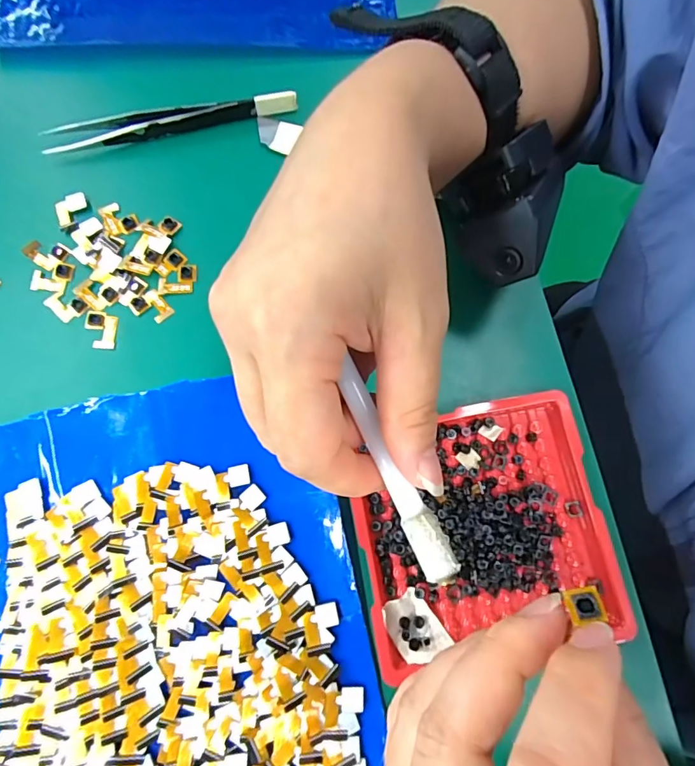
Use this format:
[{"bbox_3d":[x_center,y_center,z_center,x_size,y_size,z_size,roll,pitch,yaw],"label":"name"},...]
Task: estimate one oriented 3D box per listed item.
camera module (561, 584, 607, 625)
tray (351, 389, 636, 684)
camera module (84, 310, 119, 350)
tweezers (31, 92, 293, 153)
[{"bbox_3d":[0.062,0.058,0.119,0.008,0.005,0.008,-10,78,-1],"label":"camera module"},{"bbox_3d":[0.056,0.058,0.191,0.101,0.007,0.094,-10,77,-4],"label":"tray"},{"bbox_3d":[-0.115,-0.025,0.212,0.014,0.004,0.018,3,76,0],"label":"camera module"},{"bbox_3d":[-0.090,-0.133,0.234,0.127,0.010,0.014,-9,77,-3],"label":"tweezers"}]

